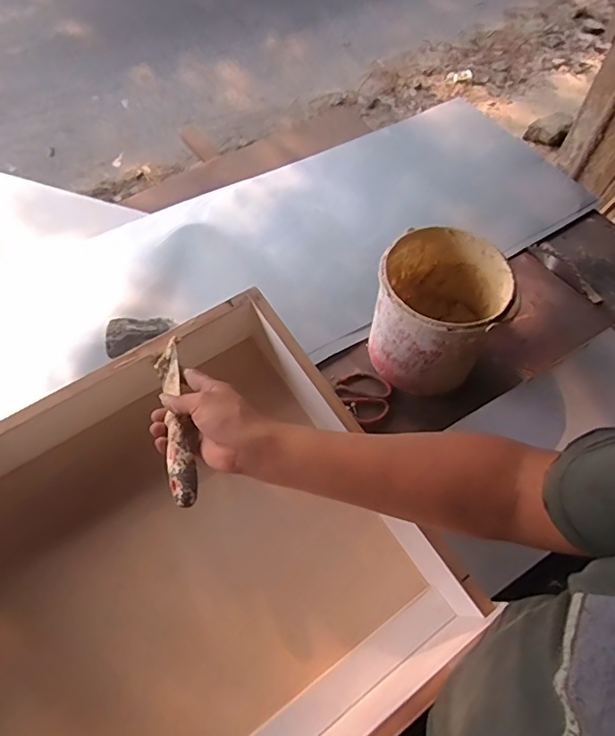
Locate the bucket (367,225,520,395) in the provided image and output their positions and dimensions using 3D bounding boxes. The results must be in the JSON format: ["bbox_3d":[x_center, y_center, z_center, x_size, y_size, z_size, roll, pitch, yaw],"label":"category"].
[{"bbox_3d":[0.187,-0.079,0.766,0.168,0.179,0.175,1,58,-1],"label":"bucket"}]

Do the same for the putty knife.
[{"bbox_3d":[-0.142,0.056,0.561,0.031,0.031,0.197,-12,55,-9],"label":"putty knife"}]

